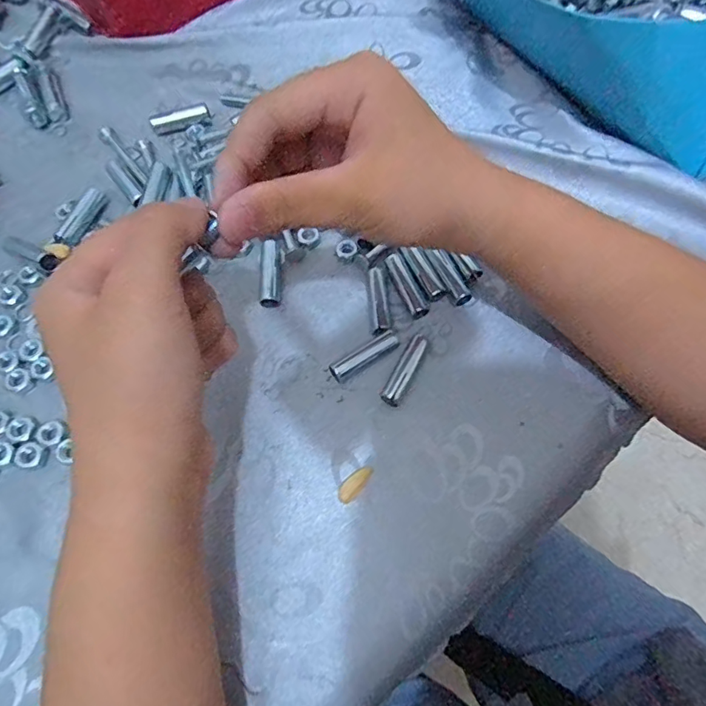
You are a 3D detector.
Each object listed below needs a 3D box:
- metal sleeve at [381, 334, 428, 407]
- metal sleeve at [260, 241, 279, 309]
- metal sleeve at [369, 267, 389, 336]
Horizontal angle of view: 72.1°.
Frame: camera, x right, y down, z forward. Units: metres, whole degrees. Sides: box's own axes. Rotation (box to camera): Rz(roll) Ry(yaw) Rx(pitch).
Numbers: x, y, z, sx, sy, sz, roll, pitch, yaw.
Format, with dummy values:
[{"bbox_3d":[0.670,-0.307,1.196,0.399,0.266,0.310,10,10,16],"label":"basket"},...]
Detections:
[{"bbox_3d":[0.027,0.008,0.257,0.010,0.009,0.040,25,69,9],"label":"metal sleeve"},{"bbox_3d":[-0.048,-0.045,0.279,0.010,0.011,0.037,-1,67,-2],"label":"metal sleeve"},{"bbox_3d":[0.015,-0.029,0.273,0.009,0.010,0.040,-1,67,-1],"label":"metal sleeve"}]

